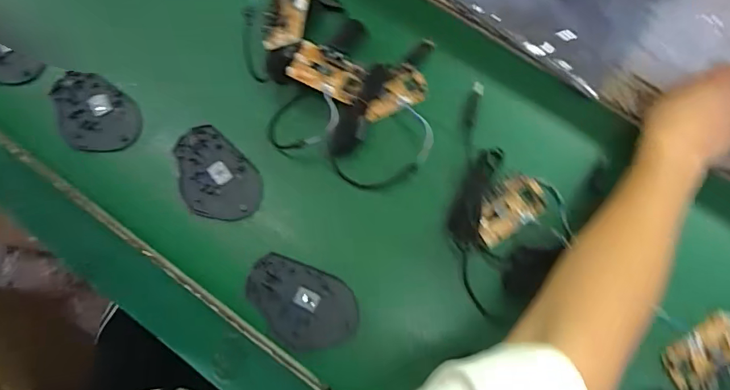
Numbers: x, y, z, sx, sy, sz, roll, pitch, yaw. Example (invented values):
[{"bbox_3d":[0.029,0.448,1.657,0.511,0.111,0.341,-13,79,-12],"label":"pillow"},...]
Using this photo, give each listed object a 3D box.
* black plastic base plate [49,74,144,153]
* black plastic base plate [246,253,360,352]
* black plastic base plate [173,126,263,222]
[{"bbox_3d":[-0.291,-0.085,0.482,0.111,0.011,0.074,34,77,8],"label":"black plastic base plate"},{"bbox_3d":[-0.061,0.104,0.424,0.109,0.014,0.072,23,76,5],"label":"black plastic base plate"},{"bbox_3d":[-0.155,-0.018,0.461,0.072,0.006,0.107,-44,80,-11],"label":"black plastic base plate"}]

